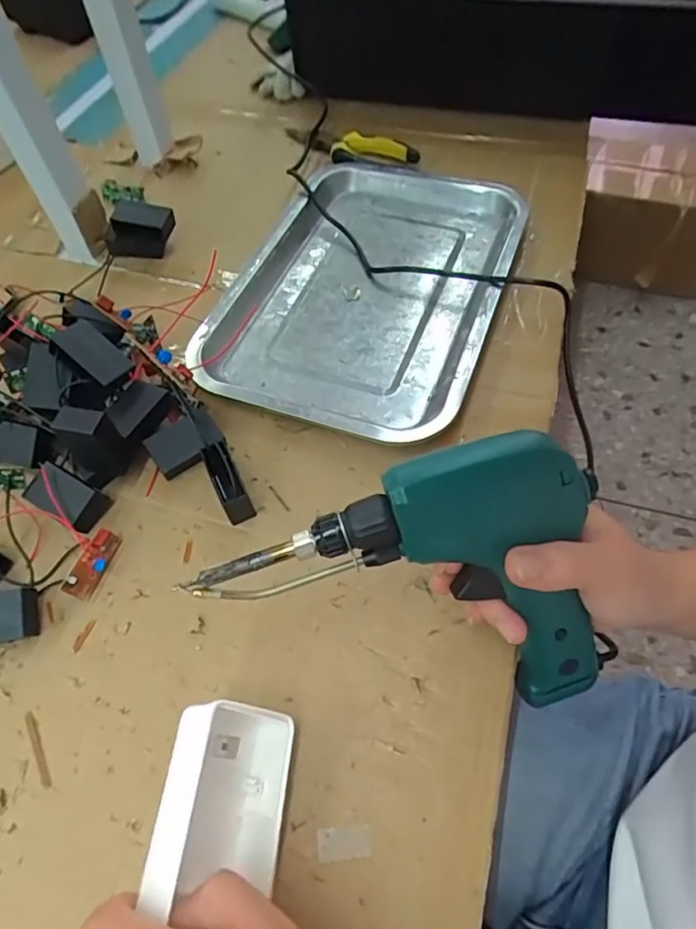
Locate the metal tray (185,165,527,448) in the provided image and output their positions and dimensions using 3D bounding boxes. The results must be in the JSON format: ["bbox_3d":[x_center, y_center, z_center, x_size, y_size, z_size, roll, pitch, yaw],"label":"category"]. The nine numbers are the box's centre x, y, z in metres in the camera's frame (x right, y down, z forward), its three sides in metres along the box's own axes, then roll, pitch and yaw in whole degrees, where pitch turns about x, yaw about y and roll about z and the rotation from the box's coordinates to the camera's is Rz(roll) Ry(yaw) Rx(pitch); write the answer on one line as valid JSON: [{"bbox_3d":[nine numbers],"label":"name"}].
[{"bbox_3d":[0.016,-0.151,0.442,0.210,0.022,0.299,17,61,13],"label":"metal tray"}]

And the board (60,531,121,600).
[{"bbox_3d":[-0.157,0.061,0.328,0.017,0.009,0.042,34,58,-23],"label":"board"}]

